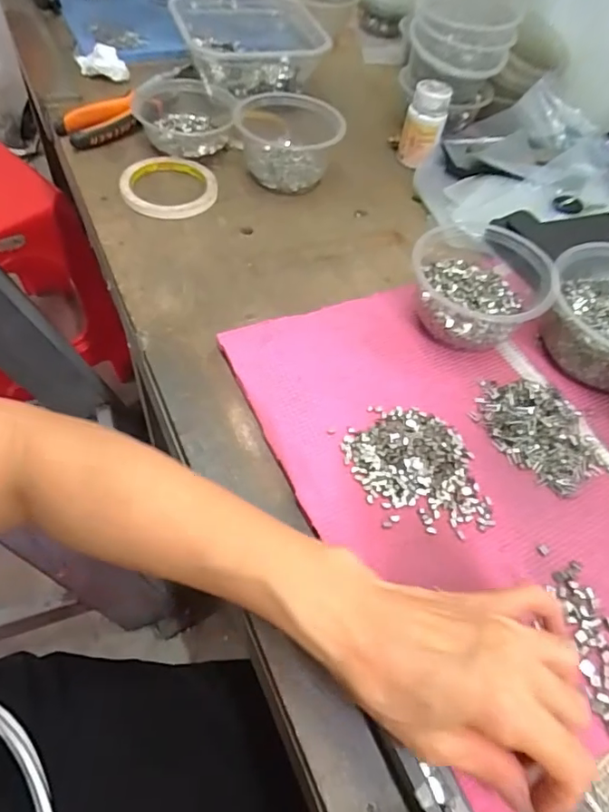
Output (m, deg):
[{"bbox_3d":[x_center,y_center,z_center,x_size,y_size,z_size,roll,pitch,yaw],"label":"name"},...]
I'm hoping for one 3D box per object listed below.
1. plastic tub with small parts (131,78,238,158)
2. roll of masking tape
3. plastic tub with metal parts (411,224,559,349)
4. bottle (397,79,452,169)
[{"bbox_3d":[-0.136,-0.330,0.615,0.114,0.043,0.117,-8,57,-13],"label":"plastic tub with small parts"},{"bbox_3d":[-0.142,-0.232,0.561,0.098,0.014,0.097,-2,56,-9],"label":"roll of masking tape"},{"bbox_3d":[0.147,-0.103,0.462,0.108,0.067,0.104,14,55,2],"label":"plastic tub with metal parts"},{"bbox_3d":[0.138,-0.325,0.616,0.043,0.077,0.047,29,57,12],"label":"bottle"}]

